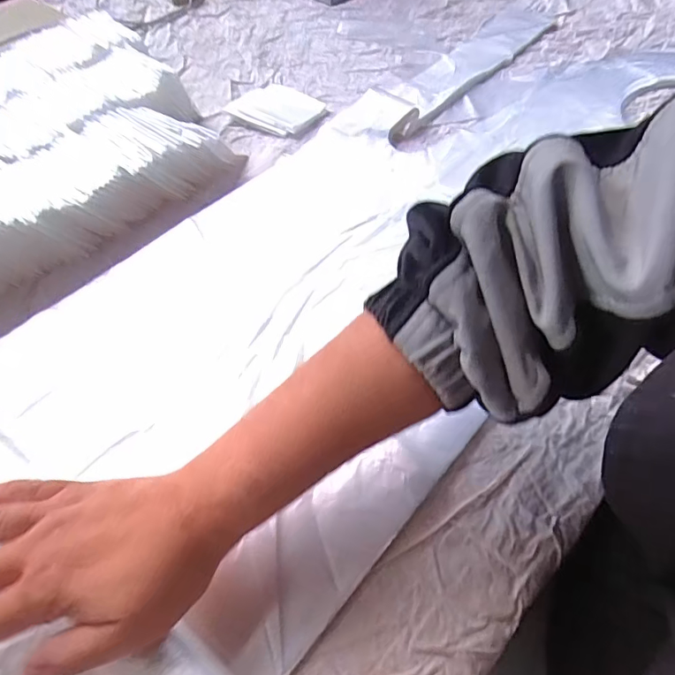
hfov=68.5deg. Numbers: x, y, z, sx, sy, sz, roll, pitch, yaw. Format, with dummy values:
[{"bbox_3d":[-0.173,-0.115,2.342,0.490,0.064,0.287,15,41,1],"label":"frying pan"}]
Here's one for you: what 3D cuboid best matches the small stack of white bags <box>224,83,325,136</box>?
[{"bbox_3d":[-0.071,-0.260,0.559,0.098,0.011,0.076,28,59,18],"label":"small stack of white bags"}]

